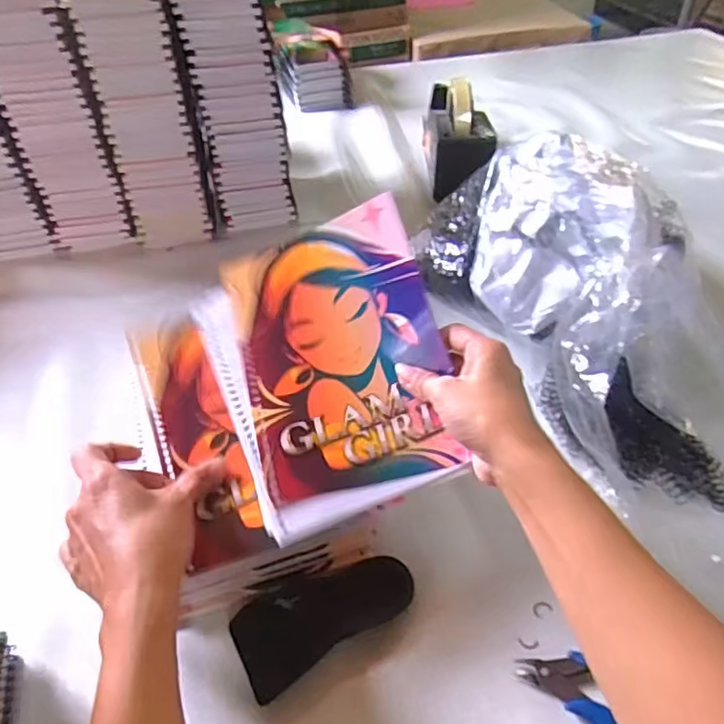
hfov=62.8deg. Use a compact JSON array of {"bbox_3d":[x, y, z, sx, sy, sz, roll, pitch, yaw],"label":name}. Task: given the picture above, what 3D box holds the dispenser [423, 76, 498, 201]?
[{"bbox_3d":[0.129,-0.316,0.819,0.072,0.125,0.204,-3,44,-1],"label":"dispenser"}]

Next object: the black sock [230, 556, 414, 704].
[{"bbox_3d":[-0.024,0.166,0.394,0.118,0.013,0.059,-20,47,-18],"label":"black sock"}]

